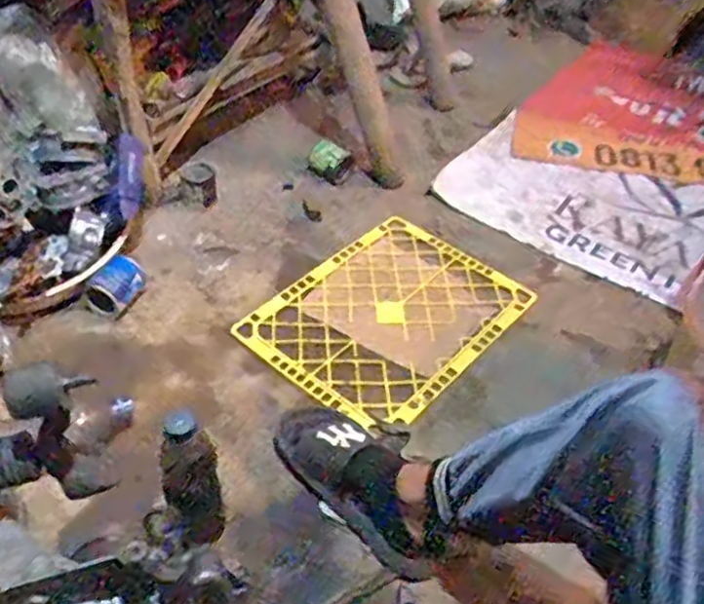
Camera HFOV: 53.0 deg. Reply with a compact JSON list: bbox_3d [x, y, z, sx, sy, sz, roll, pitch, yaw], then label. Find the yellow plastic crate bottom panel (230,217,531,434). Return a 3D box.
[{"bbox_3d":[0.063,0.016,1.180,0.322,0.019,0.406,34,51,26],"label":"yellow plastic crate bottom panel"}]

